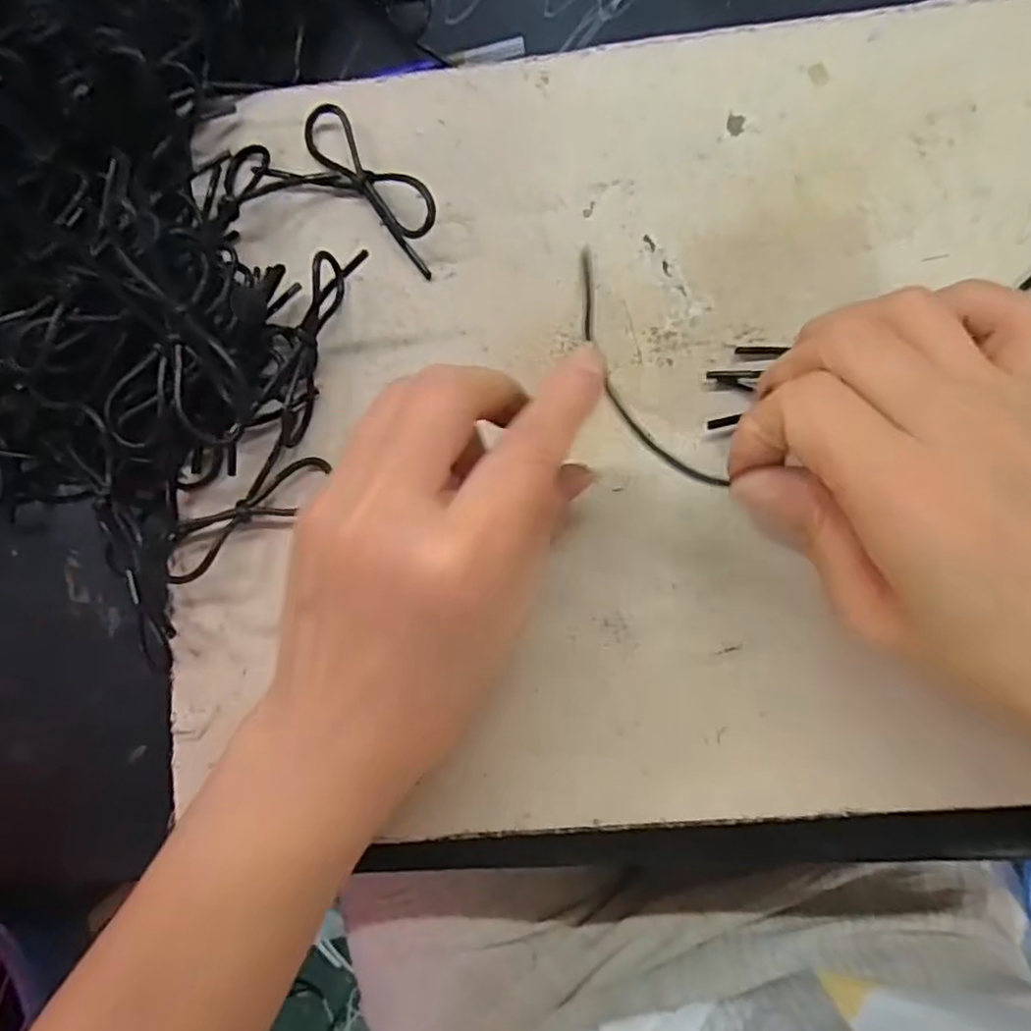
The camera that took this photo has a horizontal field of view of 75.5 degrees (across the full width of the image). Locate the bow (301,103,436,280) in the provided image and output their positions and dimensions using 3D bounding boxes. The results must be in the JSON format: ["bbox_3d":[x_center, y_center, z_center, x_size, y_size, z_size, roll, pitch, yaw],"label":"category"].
[{"bbox_3d":[-0.057,-0.128,0.260,0.079,0.009,0.029,42,89,7],"label":"bow"}]

